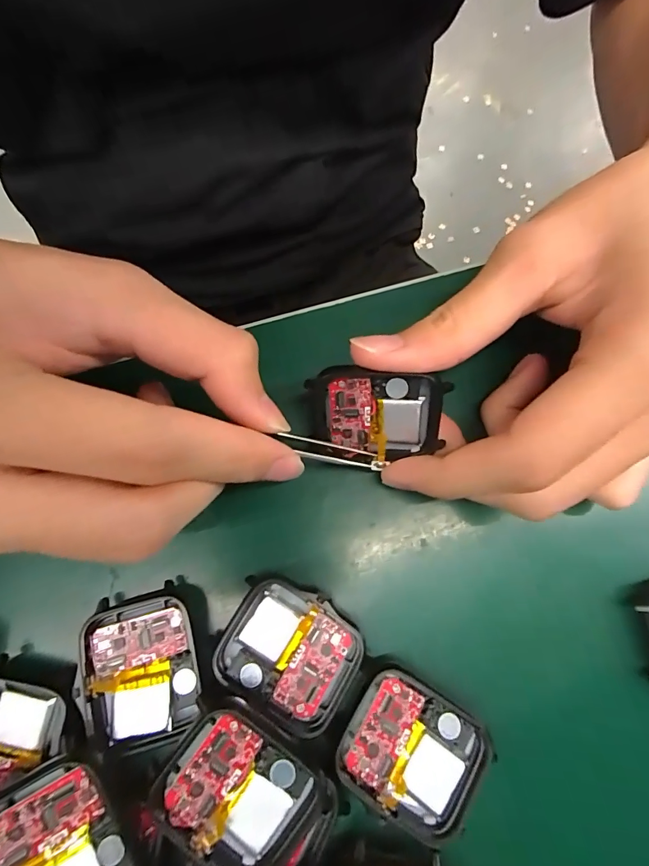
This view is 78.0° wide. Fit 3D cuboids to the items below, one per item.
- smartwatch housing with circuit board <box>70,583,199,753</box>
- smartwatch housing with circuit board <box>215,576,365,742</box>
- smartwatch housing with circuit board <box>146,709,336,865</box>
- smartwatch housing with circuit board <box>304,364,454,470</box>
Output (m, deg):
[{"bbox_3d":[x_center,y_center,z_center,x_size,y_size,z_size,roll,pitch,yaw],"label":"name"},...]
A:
[{"bbox_3d":[-0.060,0.075,0.129,0.036,0.008,0.042,-12,77,-4],"label":"smartwatch housing with circuit board"},{"bbox_3d":[-0.011,0.072,0.131,0.043,0.006,0.038,30,78,6],"label":"smartwatch housing with circuit board"},{"bbox_3d":[-0.024,0.105,0.117,0.038,0.011,0.045,-43,81,-10],"label":"smartwatch housing with circuit board"},{"bbox_3d":[0.017,-0.006,0.145,0.046,0.012,0.039,4,120,11],"label":"smartwatch housing with circuit board"}]

